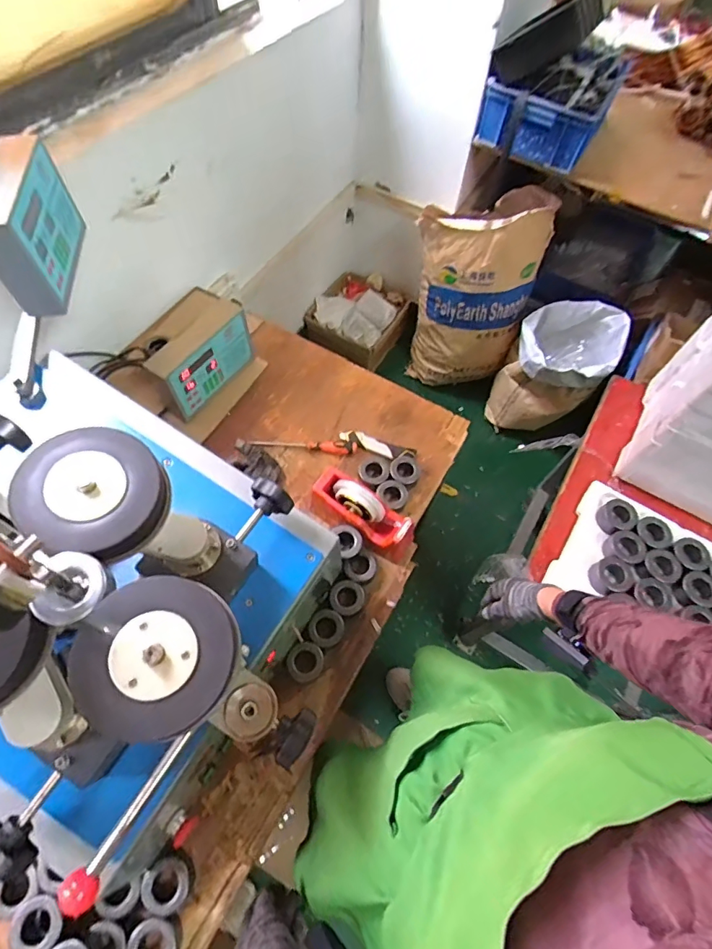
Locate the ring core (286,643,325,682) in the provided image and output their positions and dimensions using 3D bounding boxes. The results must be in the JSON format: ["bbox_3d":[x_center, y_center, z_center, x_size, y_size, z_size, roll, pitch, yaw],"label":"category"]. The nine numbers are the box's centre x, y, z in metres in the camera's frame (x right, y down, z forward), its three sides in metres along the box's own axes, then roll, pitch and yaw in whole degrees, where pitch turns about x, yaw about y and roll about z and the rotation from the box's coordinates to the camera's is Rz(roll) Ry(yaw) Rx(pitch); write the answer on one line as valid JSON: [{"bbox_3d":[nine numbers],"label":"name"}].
[{"bbox_3d":[-0.083,0.313,0.779,0.059,0.044,0.057,2,62,-3],"label":"ring core"}]

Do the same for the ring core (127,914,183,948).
[{"bbox_3d":[-0.260,0.613,0.609,0.062,0.031,0.060,2,62,-3],"label":"ring core"}]

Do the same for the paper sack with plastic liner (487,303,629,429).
[{"bbox_3d":[0.704,-0.378,1.653,0.297,0.358,0.361,36,66,14],"label":"paper sack with plastic liner"}]

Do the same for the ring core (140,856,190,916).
[{"bbox_3d":[-0.257,0.558,0.639,0.062,0.030,0.060,2,62,-3],"label":"ring core"}]

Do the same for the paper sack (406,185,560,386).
[{"bbox_3d":[0.406,-0.571,1.595,0.393,0.596,0.232,-7,63,-7],"label":"paper sack"}]

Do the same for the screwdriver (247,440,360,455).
[{"bbox_3d":[-0.107,-0.060,0.982,0.218,0.026,0.025,4,62,-2],"label":"screwdriver"}]

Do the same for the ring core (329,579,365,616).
[{"bbox_3d":[-0.015,0.218,0.827,0.062,0.025,0.057,2,62,-3],"label":"ring core"}]

